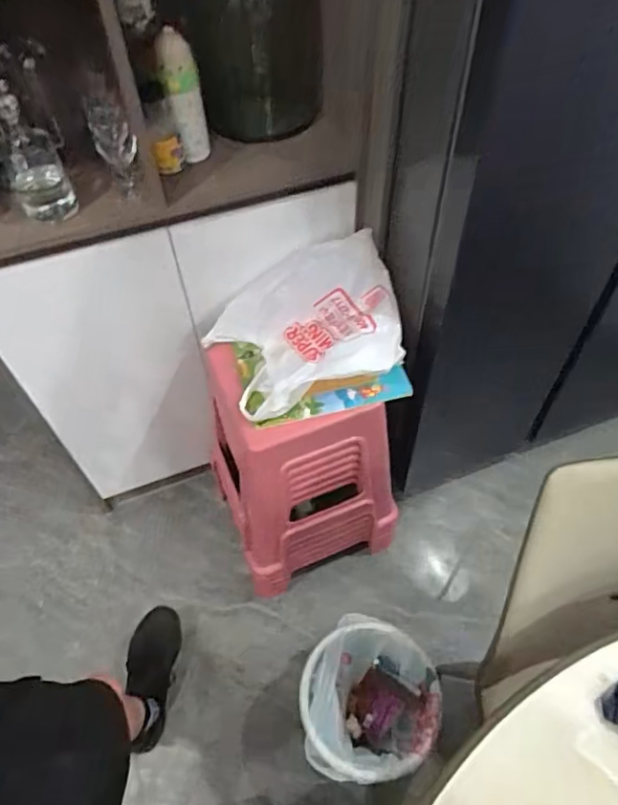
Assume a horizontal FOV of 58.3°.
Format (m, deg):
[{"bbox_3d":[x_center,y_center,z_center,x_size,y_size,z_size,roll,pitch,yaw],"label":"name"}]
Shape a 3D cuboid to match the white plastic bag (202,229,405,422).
[{"bbox_3d":[-0.007,-0.146,1.042,0.336,0.160,0.279,-12,54,-7],"label":"white plastic bag"}]

